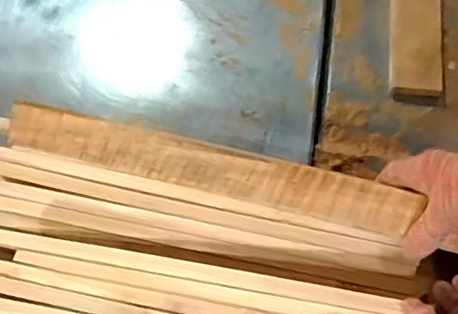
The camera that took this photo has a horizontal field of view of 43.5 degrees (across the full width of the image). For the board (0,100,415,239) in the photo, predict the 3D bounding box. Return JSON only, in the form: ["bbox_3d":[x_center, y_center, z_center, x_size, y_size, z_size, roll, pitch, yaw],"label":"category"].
[{"bbox_3d":[-0.026,0.009,0.590,0.419,0.007,0.047,13,97,7],"label":"board"}]

